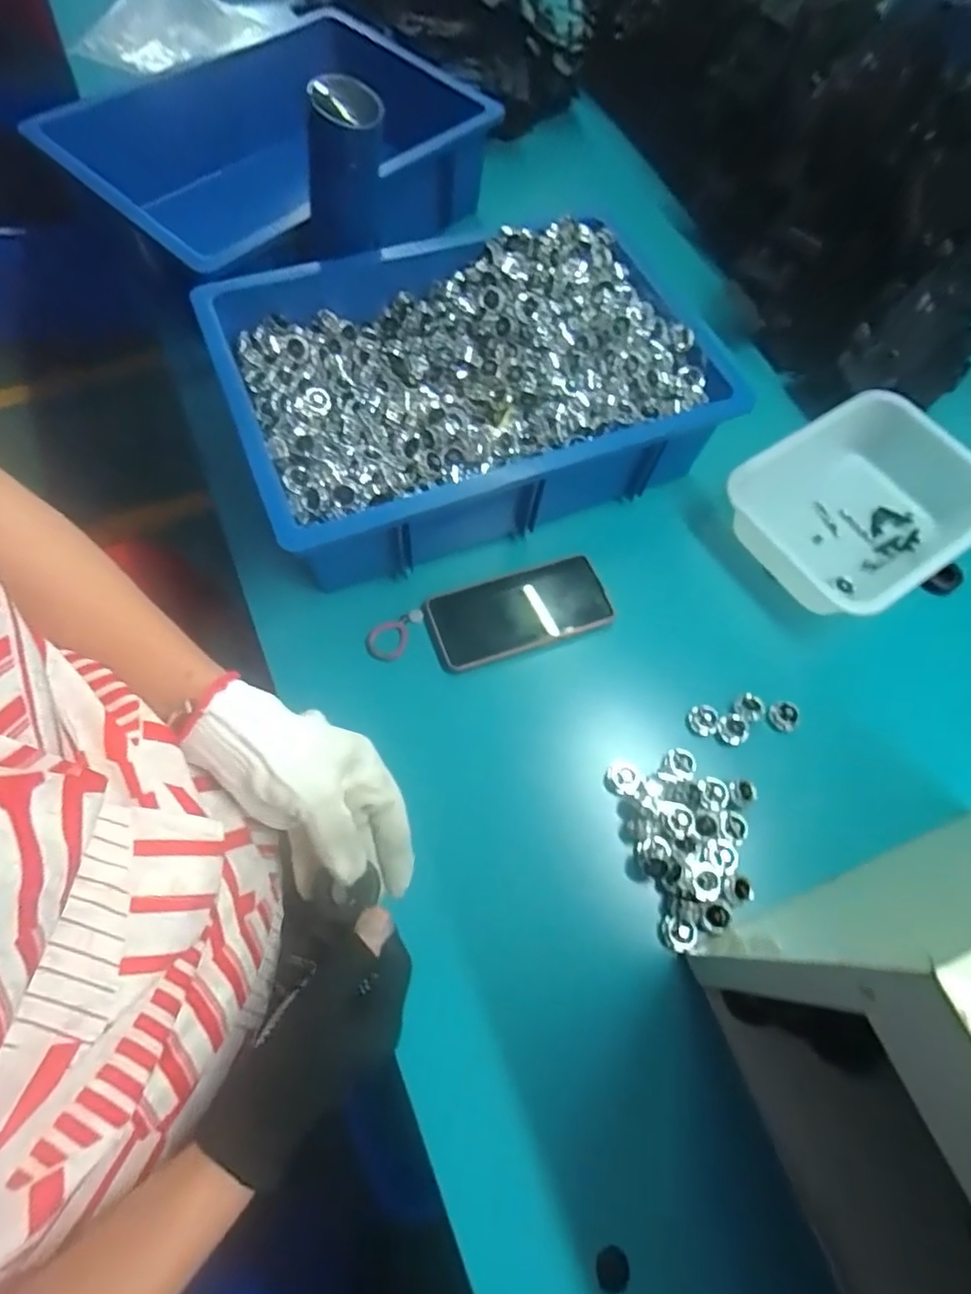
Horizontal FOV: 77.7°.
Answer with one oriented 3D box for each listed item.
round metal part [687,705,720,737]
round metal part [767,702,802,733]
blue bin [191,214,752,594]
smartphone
[{"bbox_3d":[0.195,0.065,0.541,0.025,0.007,0.027,1,66,-3],"label":"round metal part"},{"bbox_3d":[0.270,0.063,0.545,0.025,0.009,0.025,1,66,-3],"label":"round metal part"},{"bbox_3d":[-0.015,-0.263,0.608,0.448,0.108,0.326,-21,68,-12],"label":"blue bin"},{"bbox_3d":[0.031,-0.035,0.566,0.168,0.016,0.079,-17,68,-11],"label":"smartphone"}]

